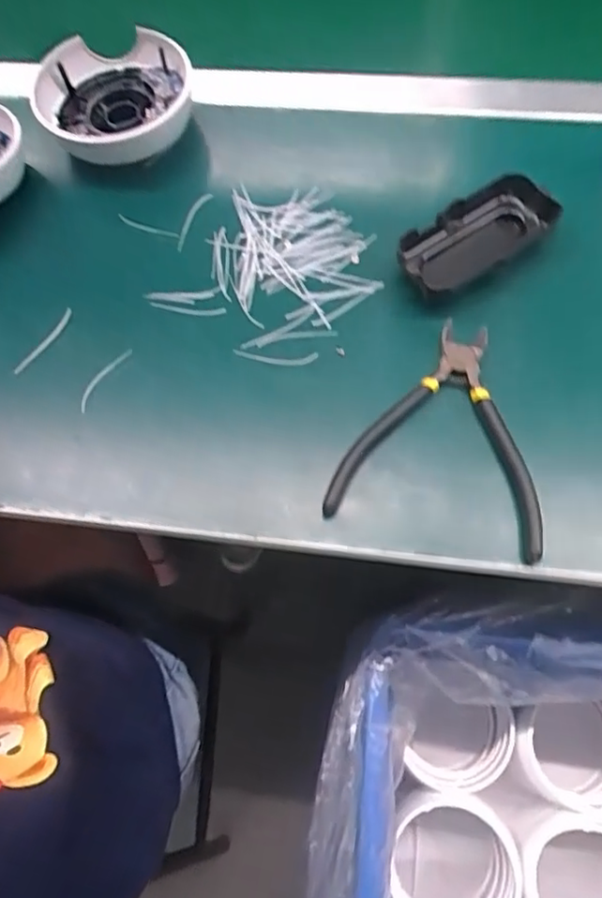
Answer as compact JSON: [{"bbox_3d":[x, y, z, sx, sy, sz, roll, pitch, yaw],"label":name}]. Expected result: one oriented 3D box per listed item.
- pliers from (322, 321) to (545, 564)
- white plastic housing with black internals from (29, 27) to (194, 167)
[{"bbox_3d":[0.089,-0.013,0.356,0.120,0.026,0.136,13,69,8],"label":"pliers"},{"bbox_3d":[-0.139,-0.260,0.451,0.118,0.035,0.112,-17,67,-4],"label":"white plastic housing with black internals"}]

